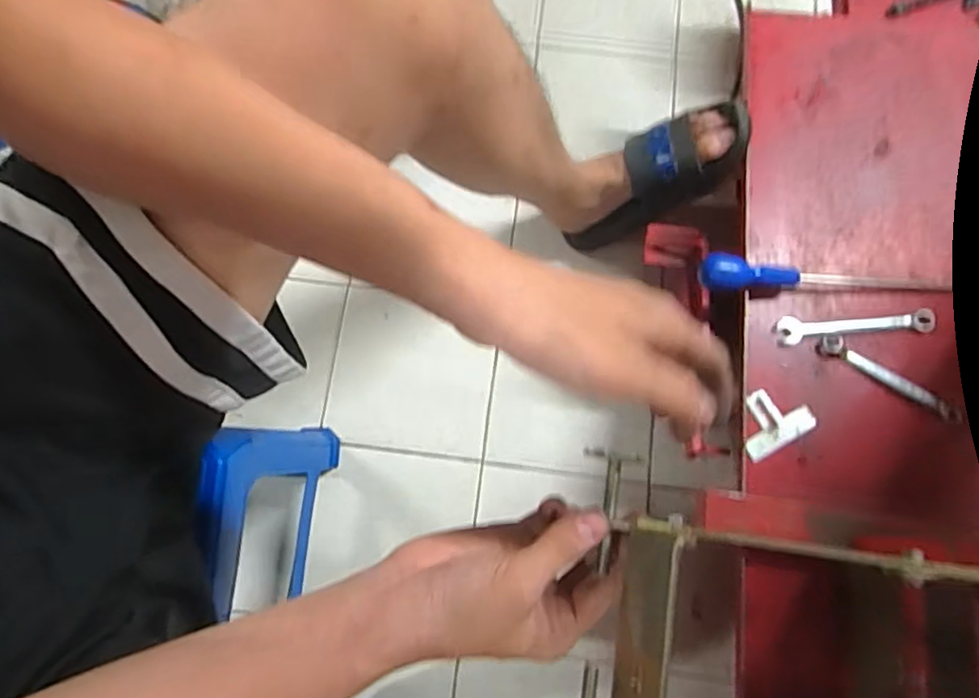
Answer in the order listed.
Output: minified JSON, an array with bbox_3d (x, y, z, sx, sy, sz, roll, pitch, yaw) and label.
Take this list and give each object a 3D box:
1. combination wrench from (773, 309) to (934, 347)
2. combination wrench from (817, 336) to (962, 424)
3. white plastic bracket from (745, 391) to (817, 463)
[{"bbox_3d":[0.349,-0.023,0.586,0.140,0.005,0.027,-6,72,3],"label":"combination wrench"},{"bbox_3d":[0.372,0.027,0.565,0.134,0.006,0.021,31,78,7],"label":"combination wrench"},{"bbox_3d":[0.261,0.065,0.570,0.066,0.013,0.054,-29,78,-7],"label":"white plastic bracket"}]

